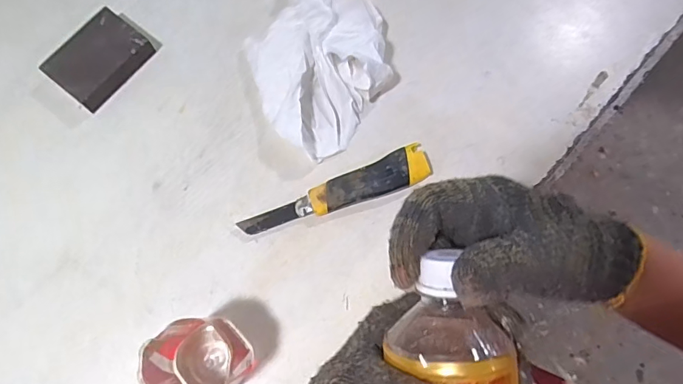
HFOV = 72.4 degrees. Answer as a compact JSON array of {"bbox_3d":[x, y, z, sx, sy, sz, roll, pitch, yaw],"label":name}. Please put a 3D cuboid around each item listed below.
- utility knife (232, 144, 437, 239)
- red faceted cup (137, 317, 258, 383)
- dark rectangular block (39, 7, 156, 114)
[{"bbox_3d":[-0.001,0.004,0.473,0.201,0.021,0.037,-24,74,-7],"label":"utility knife"},{"bbox_3d":[-0.122,0.142,0.395,0.069,0.079,0.070,0,73,0],"label":"red faceted cup"},{"bbox_3d":[-0.265,-0.146,0.515,0.076,0.023,0.101,36,76,10],"label":"dark rectangular block"}]

